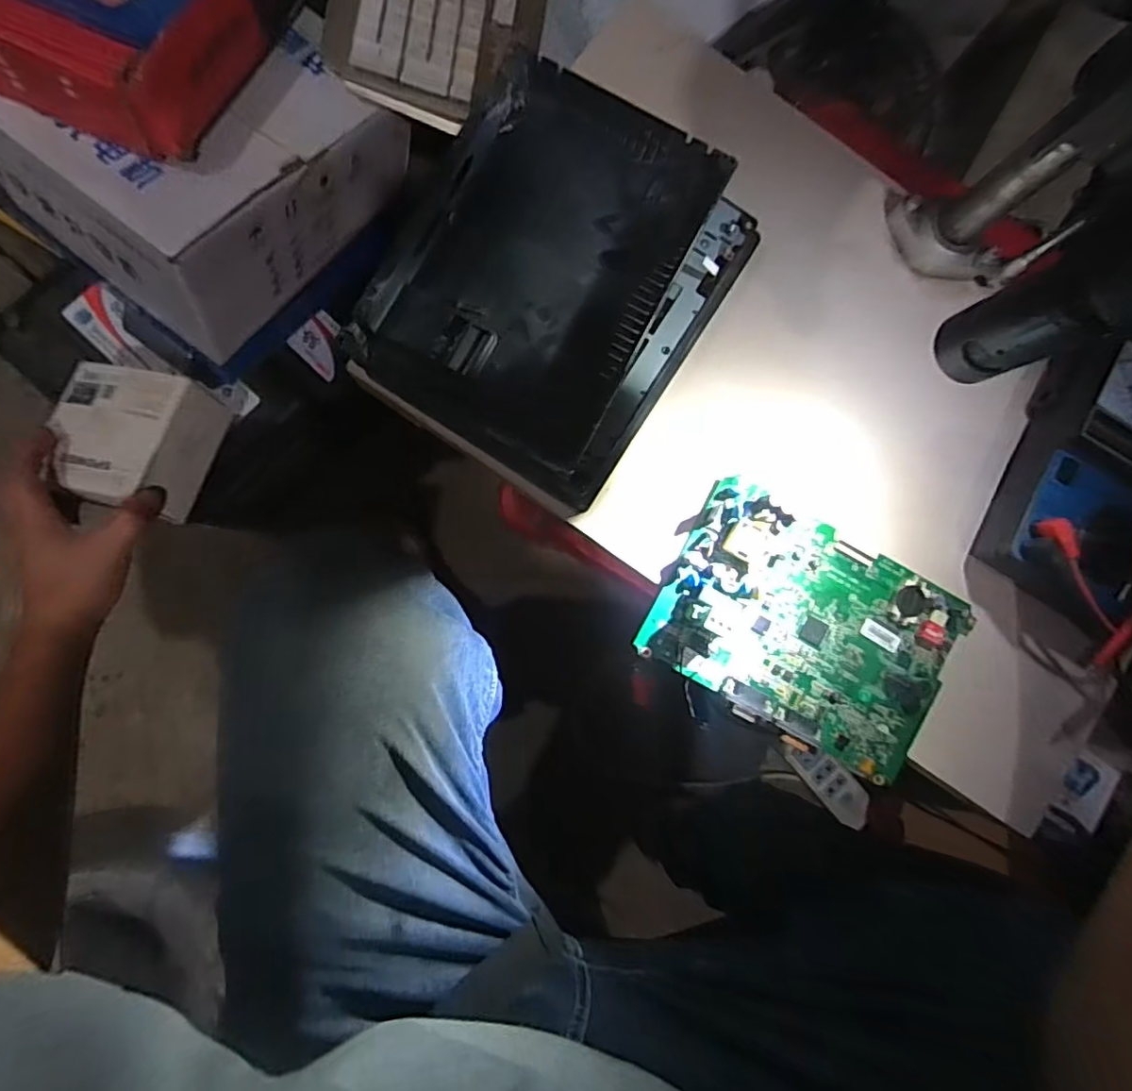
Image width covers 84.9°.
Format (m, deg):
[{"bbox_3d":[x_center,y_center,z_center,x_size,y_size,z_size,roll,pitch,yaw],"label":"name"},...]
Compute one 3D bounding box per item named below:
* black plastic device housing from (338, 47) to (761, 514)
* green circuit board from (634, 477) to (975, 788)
[{"bbox_3d":[-0.005,-0.145,0.338,0.167,0.043,0.199,33,82,-3],"label":"black plastic device housing"},{"bbox_3d":[0.142,0.049,0.361,0.171,0.027,0.119,28,83,-3],"label":"green circuit board"}]

